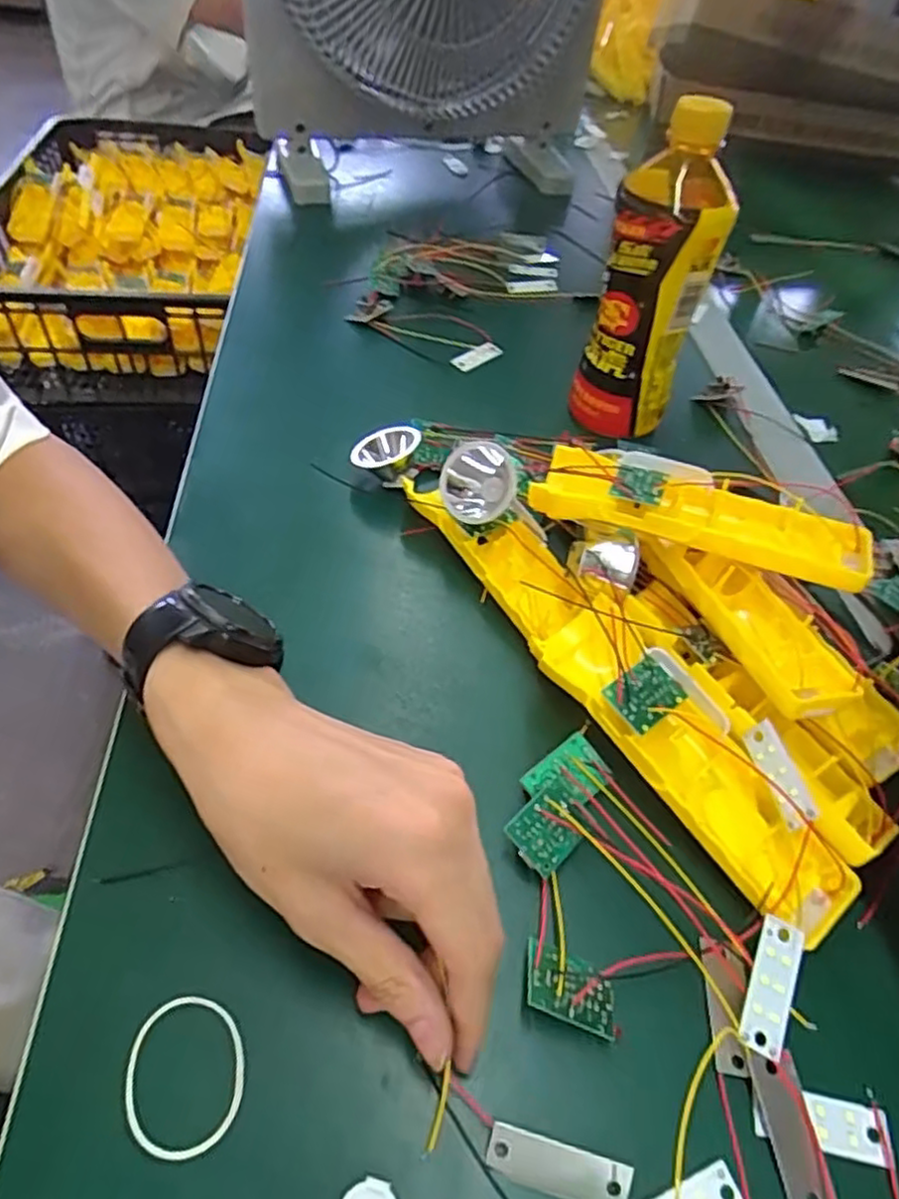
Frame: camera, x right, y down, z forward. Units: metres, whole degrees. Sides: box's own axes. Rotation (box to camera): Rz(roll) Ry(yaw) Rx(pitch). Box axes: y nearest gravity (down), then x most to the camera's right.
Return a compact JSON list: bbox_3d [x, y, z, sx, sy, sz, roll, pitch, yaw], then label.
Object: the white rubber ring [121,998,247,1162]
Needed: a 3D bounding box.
[{"bbox_3d":[-0.090,0.161,0.235,0.039,0.004,0.046,-4,50,-10],"label":"white rubber ring"}]

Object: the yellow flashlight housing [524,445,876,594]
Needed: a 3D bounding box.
[{"bbox_3d":[0.127,-0.042,0.353,0.163,0.020,0.043,19,50,10],"label":"yellow flashlight housing"}]

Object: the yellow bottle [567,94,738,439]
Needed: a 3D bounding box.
[{"bbox_3d":[0.130,-0.201,0.448,0.068,0.191,0.069,19,50,9],"label":"yellow bottle"}]

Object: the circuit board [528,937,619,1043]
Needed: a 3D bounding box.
[{"bbox_3d":[0.046,0.142,0.251,0.037,0.005,0.025,24,37,-6],"label":"circuit board"}]

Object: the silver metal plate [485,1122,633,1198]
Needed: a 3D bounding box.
[{"bbox_3d":[0.035,0.185,0.225,0.045,0.004,0.015,15,83,9],"label":"silver metal plate"}]

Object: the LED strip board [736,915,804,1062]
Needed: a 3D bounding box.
[{"bbox_3d":[0.119,0.142,0.253,0.016,0.004,0.045,26,62,6],"label":"LED strip board"}]

